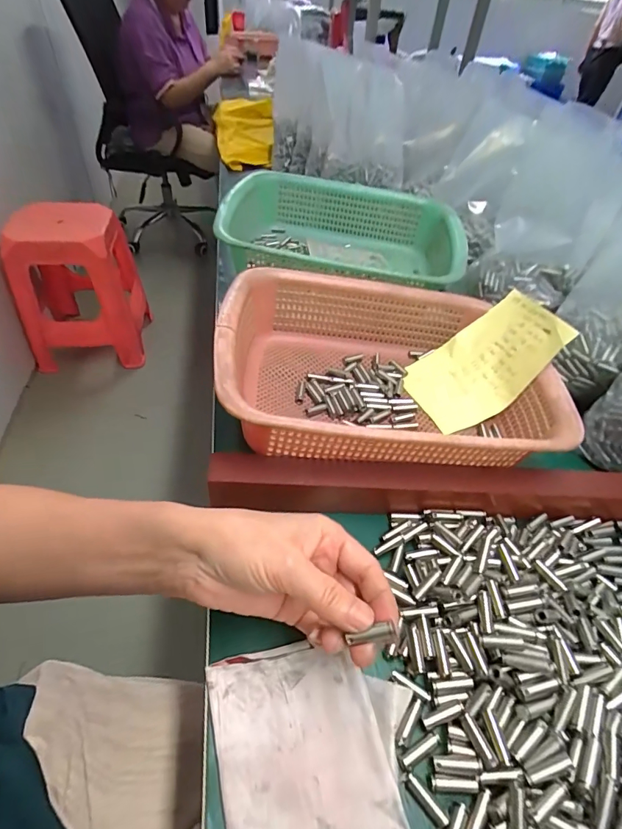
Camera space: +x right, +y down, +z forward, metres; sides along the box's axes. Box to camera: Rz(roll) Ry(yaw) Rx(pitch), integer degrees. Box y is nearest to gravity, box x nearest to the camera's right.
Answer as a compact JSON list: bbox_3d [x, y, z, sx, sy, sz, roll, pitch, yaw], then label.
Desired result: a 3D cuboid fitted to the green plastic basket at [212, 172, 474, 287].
[{"bbox_3d":[0.039,-0.227,0.555,0.293,0.080,0.223,13,47,6],"label":"green plastic basket"}]

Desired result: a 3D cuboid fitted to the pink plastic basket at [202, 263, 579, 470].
[{"bbox_3d":[0.065,-0.047,0.386,0.282,0.080,0.218,1,47,-6],"label":"pink plastic basket"}]

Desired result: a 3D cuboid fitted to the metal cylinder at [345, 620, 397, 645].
[{"bbox_3d":[0.030,0.109,0.207,0.024,0.004,0.005,-17,48,6],"label":"metal cylinder"}]

